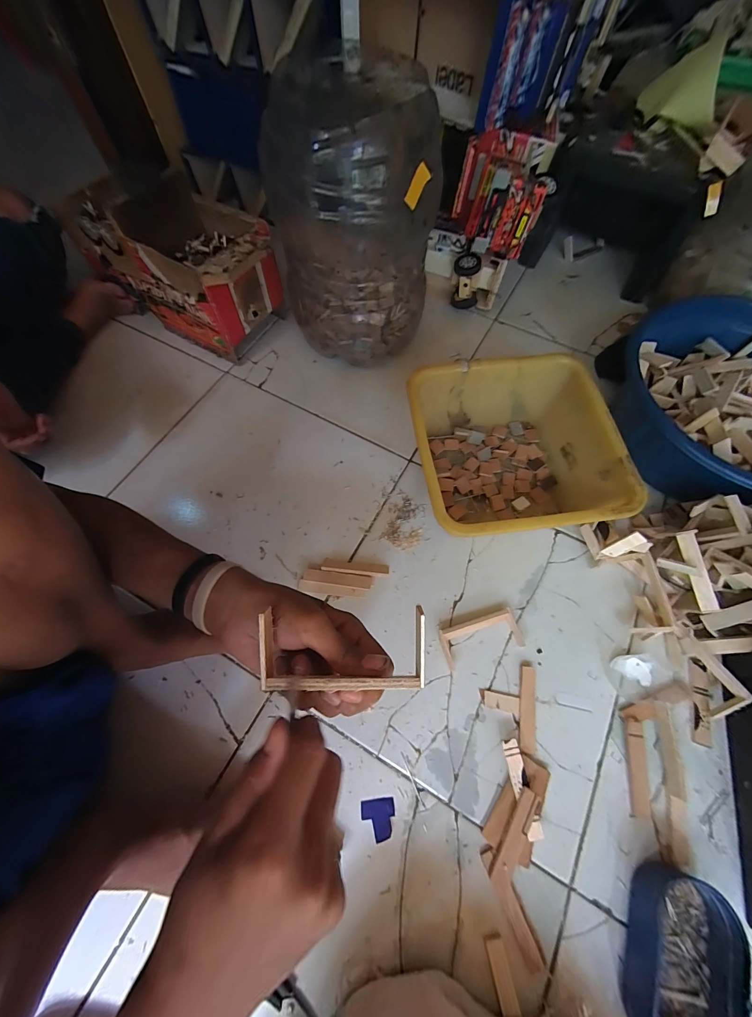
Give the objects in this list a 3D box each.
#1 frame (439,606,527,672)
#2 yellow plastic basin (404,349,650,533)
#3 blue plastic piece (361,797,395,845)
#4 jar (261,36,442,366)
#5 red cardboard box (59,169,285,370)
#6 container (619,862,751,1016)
[{"bbox_3d":[0.142,0.177,0.470,0.107,0.020,0.050,-15,67,-7],"label":"frame"},{"bbox_3d":[0.196,-0.084,0.522,0.274,0.131,0.274,0,68,1],"label":"yellow plastic basin"},{"bbox_3d":[0.003,0.365,0.402,0.040,0.004,0.039,-6,67,-3],"label":"blue plastic piece"},{"bbox_3d":[-0.035,-0.384,0.540,0.178,0.330,0.188,-40,72,-16],"label":"jar"},{"bbox_3d":[-0.349,-0.443,0.639,0.356,0.179,0.168,28,69,11],"label":"red cardboard box"},{"bbox_3d":[0.301,0.451,0.332,0.083,0.043,0.156,23,68,9],"label":"container"}]

